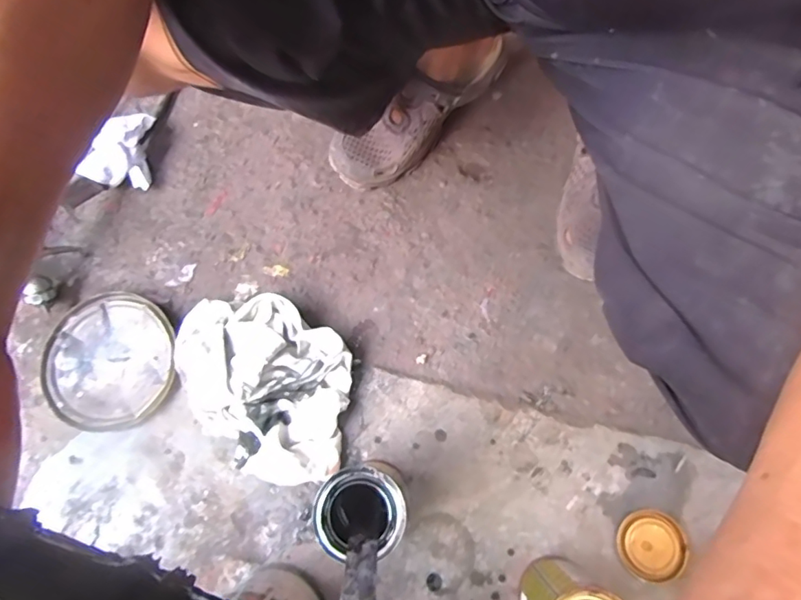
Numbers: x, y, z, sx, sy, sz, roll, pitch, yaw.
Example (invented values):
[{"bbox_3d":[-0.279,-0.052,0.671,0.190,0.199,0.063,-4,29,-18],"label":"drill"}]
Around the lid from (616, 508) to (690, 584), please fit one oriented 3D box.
[{"bbox_3d":[0.247,0.240,0.501,0.065,0.010,0.062,-1,72,2],"label":"lid"}]

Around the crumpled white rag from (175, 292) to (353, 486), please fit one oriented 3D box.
[{"bbox_3d":[-0.155,0.088,0.548,0.197,0.056,0.188,8,73,5],"label":"crumpled white rag"}]

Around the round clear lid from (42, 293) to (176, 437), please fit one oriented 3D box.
[{"bbox_3d":[-0.334,0.068,0.584,0.162,0.017,0.149,-1,72,2],"label":"round clear lid"}]

